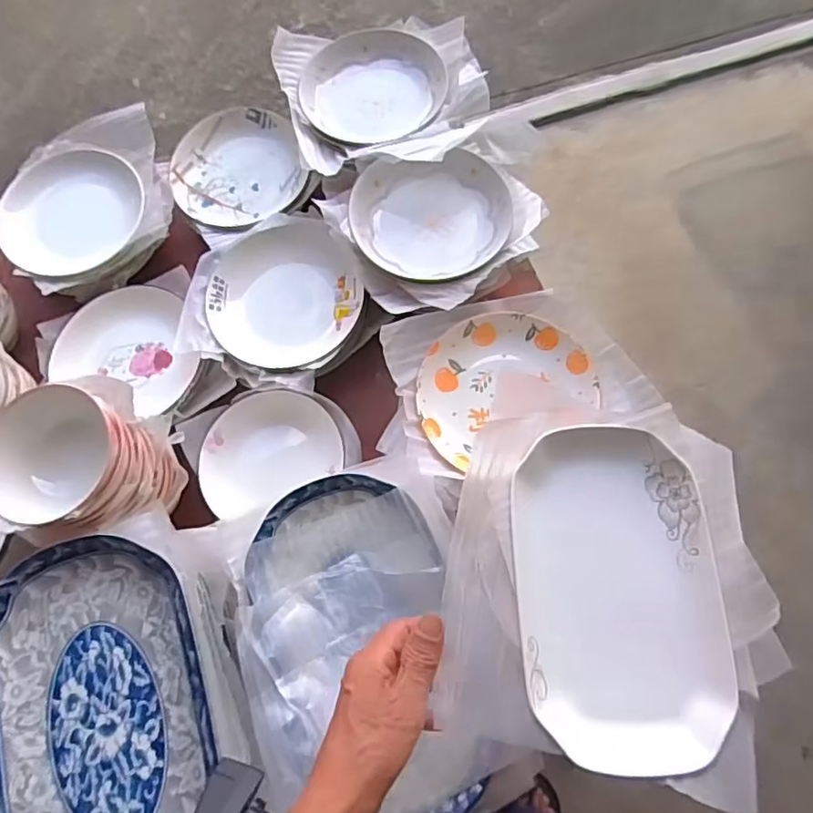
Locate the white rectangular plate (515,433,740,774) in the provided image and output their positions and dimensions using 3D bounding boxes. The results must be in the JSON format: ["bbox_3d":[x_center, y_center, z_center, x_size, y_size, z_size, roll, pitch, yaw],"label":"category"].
[{"bbox_3d":[0.178,0.153,0.512,0.162,0.049,0.275,0,72,1],"label":"white rectangular plate"}]

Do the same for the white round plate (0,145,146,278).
[{"bbox_3d":[-0.455,-0.264,0.801,0.178,0.040,0.176,5,72,3],"label":"white round plate"}]

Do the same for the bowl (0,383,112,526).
[{"bbox_3d":[-0.337,0.045,0.573,0.121,0.062,0.127,-1,72,2],"label":"bowl"}]

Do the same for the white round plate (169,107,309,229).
[{"bbox_3d":[-0.245,-0.346,0.849,0.181,0.034,0.180,0,72,1],"label":"white round plate"}]

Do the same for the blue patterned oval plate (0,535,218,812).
[{"bbox_3d":[-0.258,0.276,0.494,0.182,0.039,0.315,-19,72,-5],"label":"blue patterned oval plate"}]

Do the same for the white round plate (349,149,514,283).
[{"bbox_3d":[0.032,-0.234,0.736,0.192,0.033,0.169,-10,72,-2],"label":"white round plate"}]

